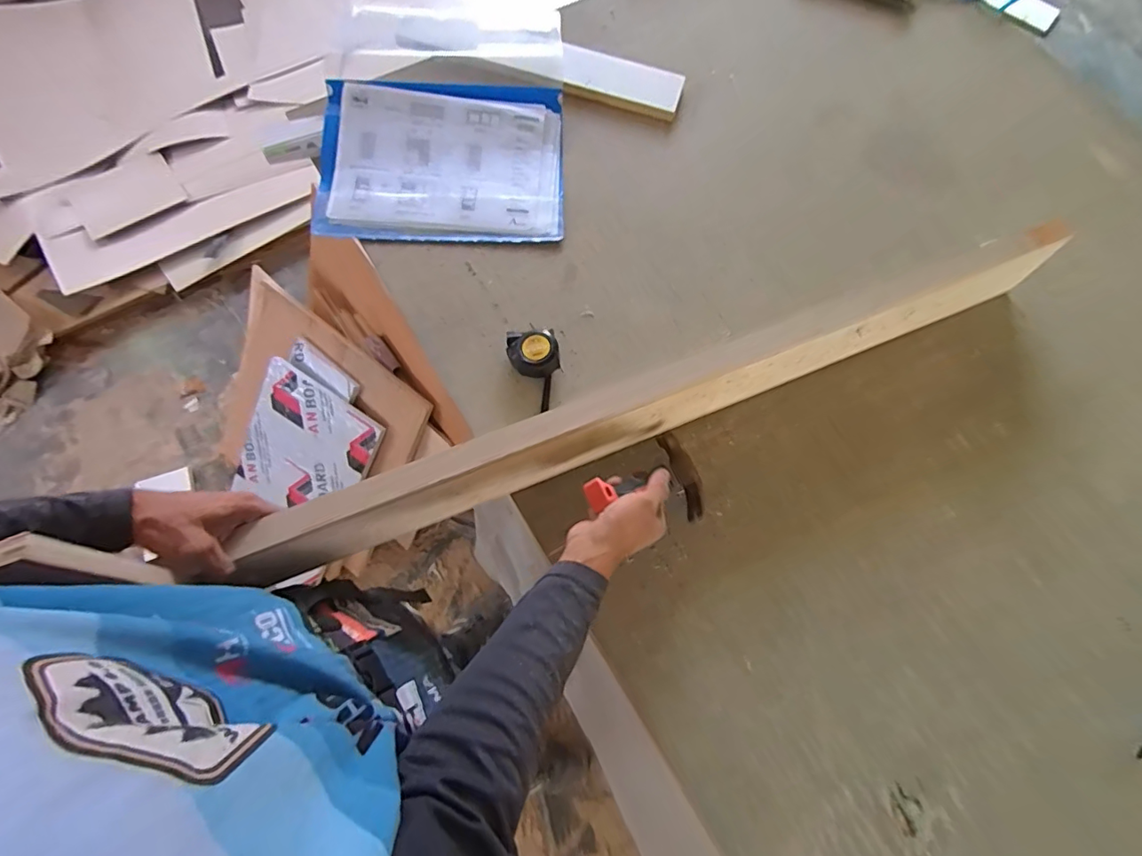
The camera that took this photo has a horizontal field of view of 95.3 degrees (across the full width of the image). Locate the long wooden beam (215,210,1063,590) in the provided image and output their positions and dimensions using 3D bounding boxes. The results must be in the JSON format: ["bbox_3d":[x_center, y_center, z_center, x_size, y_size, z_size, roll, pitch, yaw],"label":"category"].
[{"bbox_3d":[0.136,-0.043,0.600,0.990,0.116,0.050,-21,74,-9],"label":"long wooden beam"}]

